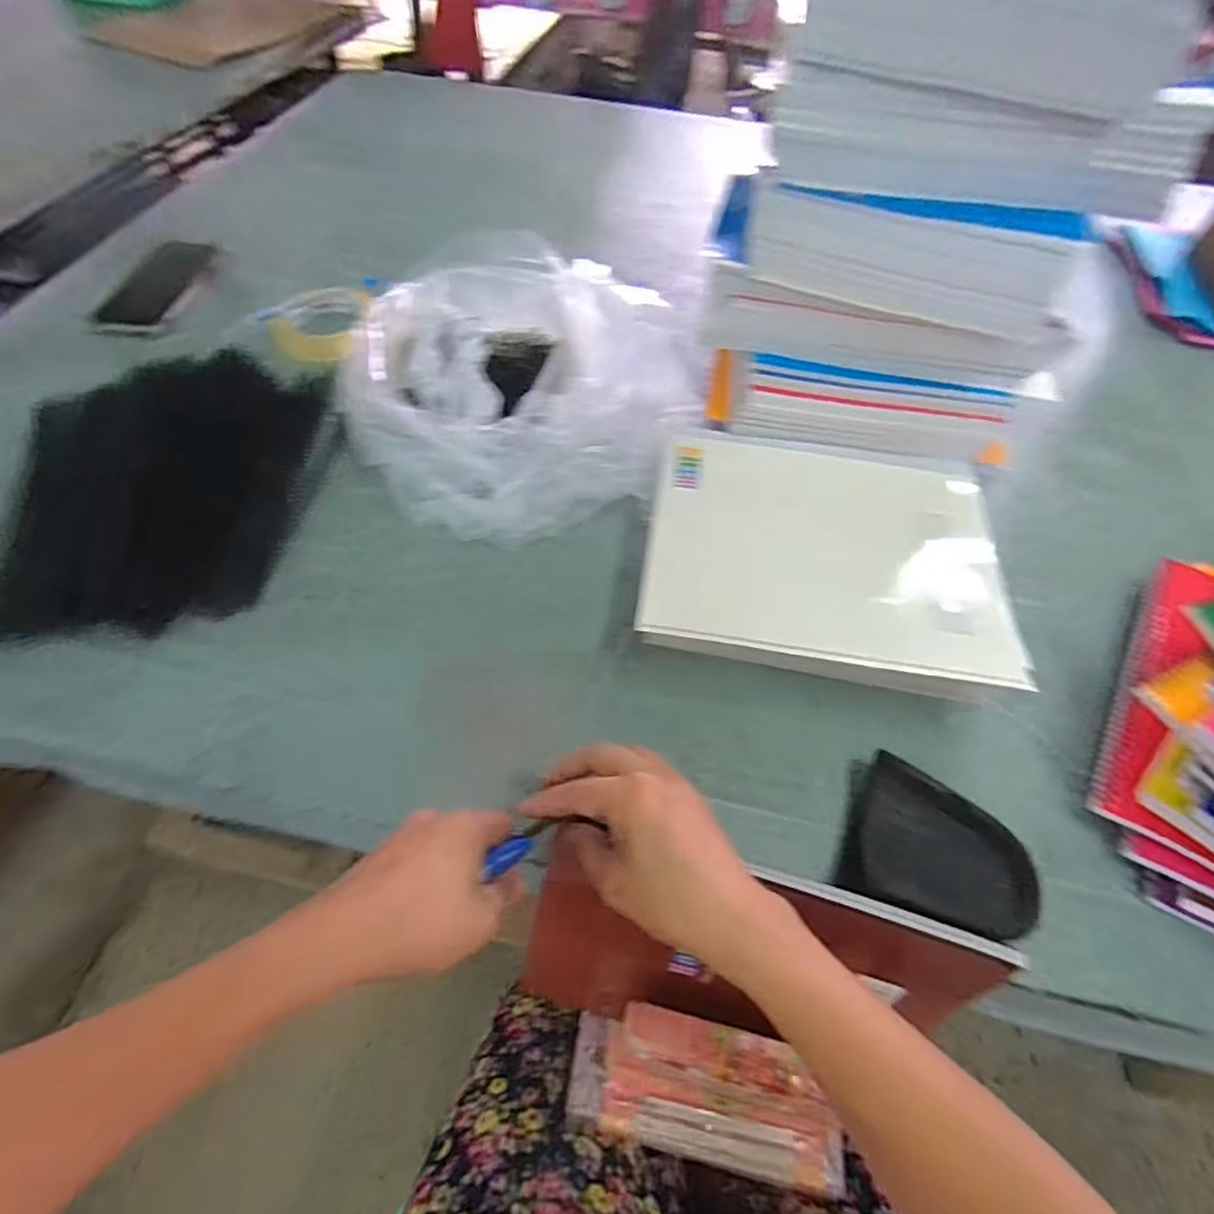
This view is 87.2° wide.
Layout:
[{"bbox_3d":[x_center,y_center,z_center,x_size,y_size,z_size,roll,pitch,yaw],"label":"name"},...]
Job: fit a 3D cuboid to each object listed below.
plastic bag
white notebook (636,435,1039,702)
[{"bbox_3d":[-0.077,-0.199,0.567,0.299,0.103,0.290,23,58,12],"label":"plastic bag"},{"bbox_3d":[0.157,-0.041,0.464,0.245,0.016,0.210,9,56,3],"label":"white notebook"}]

